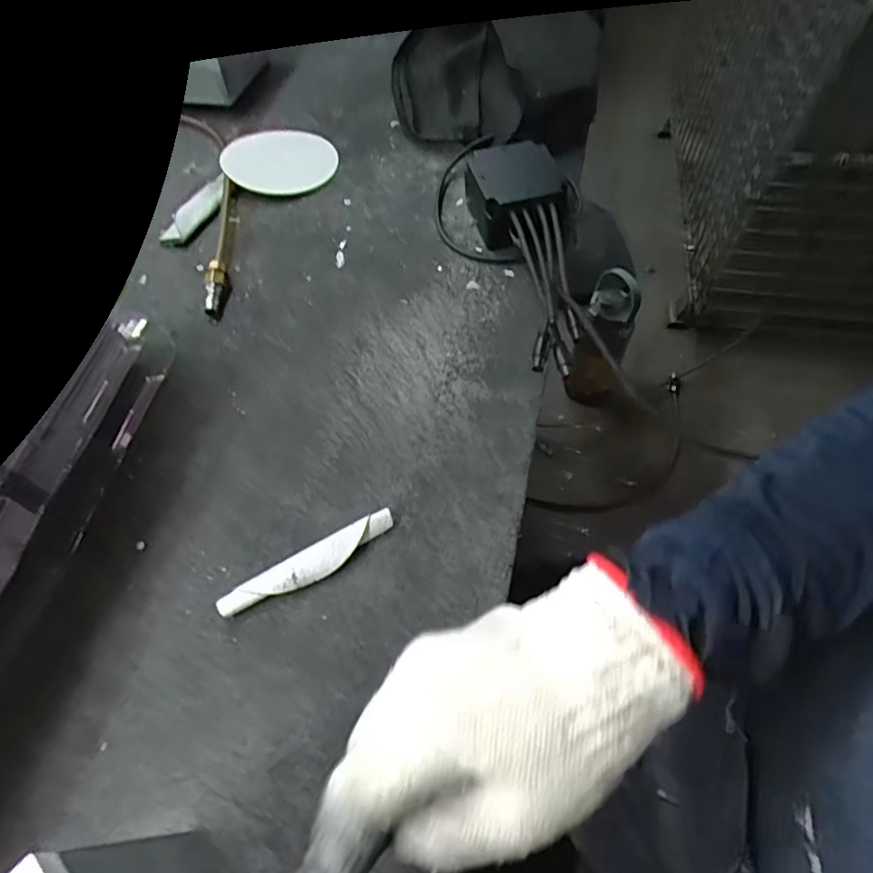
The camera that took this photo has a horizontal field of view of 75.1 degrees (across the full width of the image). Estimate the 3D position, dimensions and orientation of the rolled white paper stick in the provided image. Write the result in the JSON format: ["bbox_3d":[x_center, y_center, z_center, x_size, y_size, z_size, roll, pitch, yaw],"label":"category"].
[{"bbox_3d":[-0.080,0.082,0.363,0.117,0.015,0.019,-26,60,-13],"label":"rolled white paper stick"}]

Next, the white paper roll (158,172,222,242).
[{"bbox_3d":[-0.233,-0.220,0.551,0.031,0.016,0.089,17,60,13],"label":"white paper roll"}]

